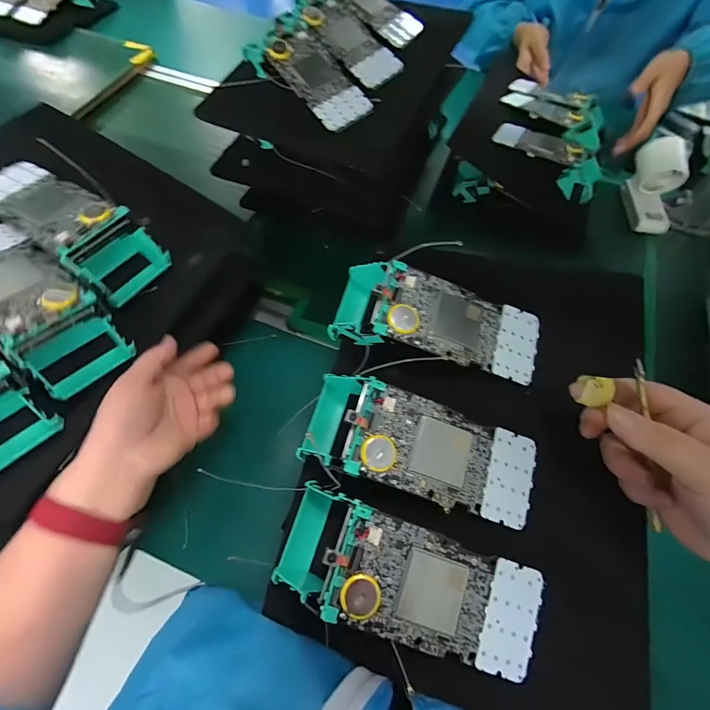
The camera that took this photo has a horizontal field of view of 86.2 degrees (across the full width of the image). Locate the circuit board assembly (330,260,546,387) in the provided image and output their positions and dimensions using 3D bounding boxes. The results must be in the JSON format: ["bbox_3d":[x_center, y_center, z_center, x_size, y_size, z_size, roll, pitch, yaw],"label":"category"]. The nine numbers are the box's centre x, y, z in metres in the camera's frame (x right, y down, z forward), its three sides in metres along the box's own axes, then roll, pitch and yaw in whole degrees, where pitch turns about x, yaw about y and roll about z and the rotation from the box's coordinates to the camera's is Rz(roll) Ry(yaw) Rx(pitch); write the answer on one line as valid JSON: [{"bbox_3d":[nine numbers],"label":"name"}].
[{"bbox_3d":[0.069,-0.026,0.323,0.169,0.049,0.069,16,63,5],"label":"circuit board assembly"}]

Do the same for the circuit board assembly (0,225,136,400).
[{"bbox_3d":[-0.275,-0.046,0.327,0.170,0.058,0.079,40,68,16],"label":"circuit board assembly"}]

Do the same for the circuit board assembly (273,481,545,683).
[{"bbox_3d":[0.035,0.153,0.257,0.172,0.052,0.069,19,64,6],"label":"circuit board assembly"}]

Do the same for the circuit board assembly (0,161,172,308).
[{"bbox_3d":[-0.266,-0.120,0.345,0.174,0.053,0.080,34,65,-2],"label":"circuit board assembly"}]

